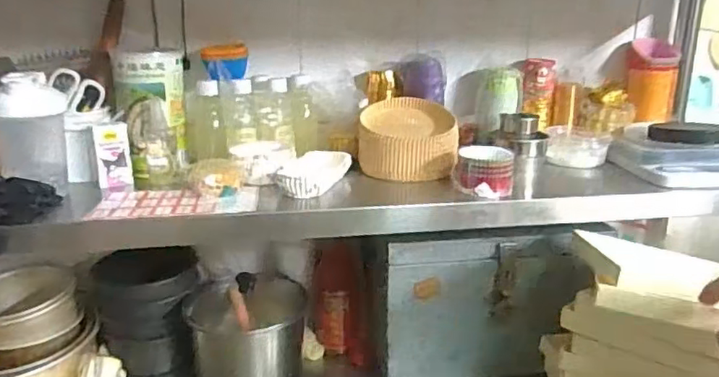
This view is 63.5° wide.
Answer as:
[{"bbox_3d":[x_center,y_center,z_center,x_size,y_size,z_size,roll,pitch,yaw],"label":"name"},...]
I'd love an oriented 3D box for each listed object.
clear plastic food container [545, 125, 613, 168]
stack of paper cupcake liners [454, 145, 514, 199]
[{"bbox_3d":[0.360,-0.071,0.965,0.097,0.047,0.096,5,19,13],"label":"clear plastic food container"},{"bbox_3d":[0.171,-0.026,0.800,0.077,0.056,0.076,3,19,8],"label":"stack of paper cupcake liners"}]

